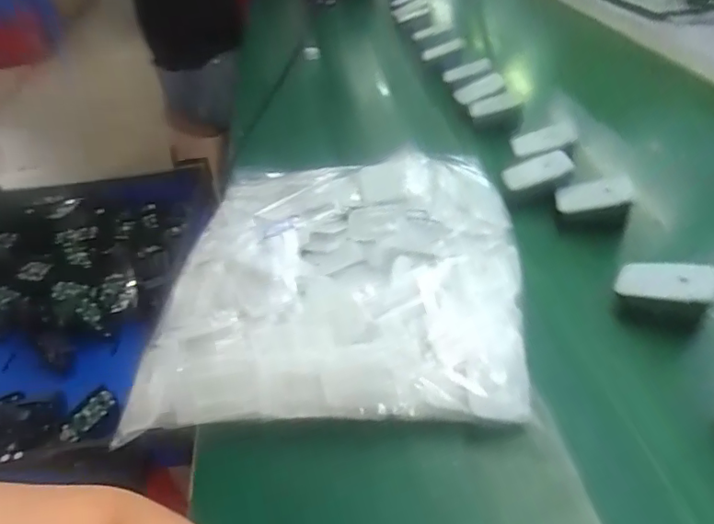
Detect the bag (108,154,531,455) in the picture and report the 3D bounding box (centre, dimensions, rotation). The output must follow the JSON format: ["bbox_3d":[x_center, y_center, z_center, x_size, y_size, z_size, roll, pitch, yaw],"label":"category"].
[{"bbox_3d":[-0.014,-0.002,0.459,0.295,0.070,0.294,-2,39,7],"label":"bag"}]

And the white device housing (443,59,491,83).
[{"bbox_3d":[0.162,-0.282,0.782,0.071,0.019,0.015,-14,39,-9],"label":"white device housing"}]

